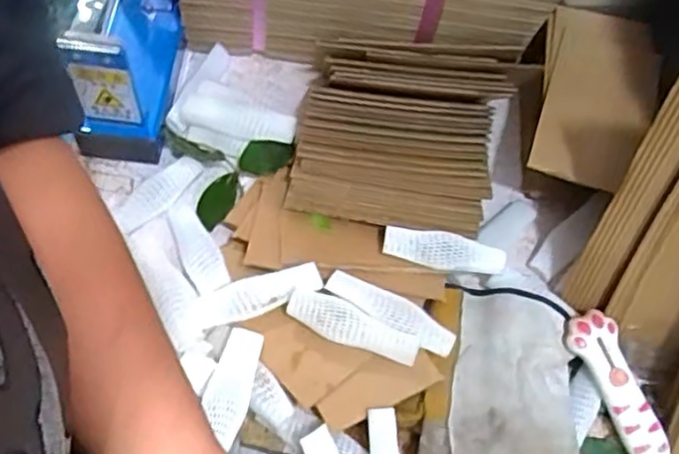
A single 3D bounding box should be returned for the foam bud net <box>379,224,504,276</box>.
[{"bbox_3d":[0.074,0.018,0.487,0.086,0.022,0.022,9,62,1],"label":"foam bud net"}]

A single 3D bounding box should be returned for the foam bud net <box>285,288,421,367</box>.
[{"bbox_3d":[0.008,0.066,0.448,0.088,0.024,0.024,25,64,9],"label":"foam bud net"}]

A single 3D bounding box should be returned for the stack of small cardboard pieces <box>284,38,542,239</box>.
[{"bbox_3d":[0.051,-0.074,0.528,0.154,0.049,0.169,14,63,3],"label":"stack of small cardboard pieces"}]

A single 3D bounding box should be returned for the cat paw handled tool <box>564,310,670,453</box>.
[{"bbox_3d":[0.188,0.110,0.457,0.031,0.014,0.109,-23,80,-15],"label":"cat paw handled tool"}]

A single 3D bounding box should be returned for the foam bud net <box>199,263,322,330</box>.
[{"bbox_3d":[-0.056,0.045,0.463,0.085,0.010,0.023,-20,65,3],"label":"foam bud net"}]

